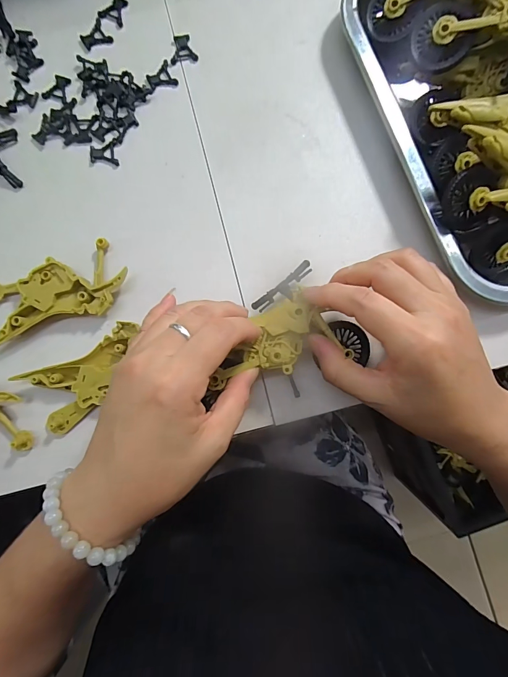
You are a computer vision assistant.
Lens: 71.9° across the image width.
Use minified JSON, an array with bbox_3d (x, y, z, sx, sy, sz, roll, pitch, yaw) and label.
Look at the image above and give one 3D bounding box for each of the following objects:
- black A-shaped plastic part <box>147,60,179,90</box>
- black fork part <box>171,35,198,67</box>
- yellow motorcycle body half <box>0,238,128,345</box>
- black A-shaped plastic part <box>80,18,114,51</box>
[{"bbox_3d":[-0.070,-0.197,0.261,0.021,0.004,0.020,0,85,0],"label":"black A-shaped plastic part"},{"bbox_3d":[-0.054,-0.219,0.264,0.020,0.004,0.021,-13,86,-1],"label":"black fork part"},{"bbox_3d":[-0.138,-0.033,0.245,0.096,0.015,0.053,-23,86,-2],"label":"yellow motorcycle body half"},{"bbox_3d":[-0.121,-0.230,0.266,0.021,0.004,0.020,-35,86,-3],"label":"black A-shaped plastic part"}]

